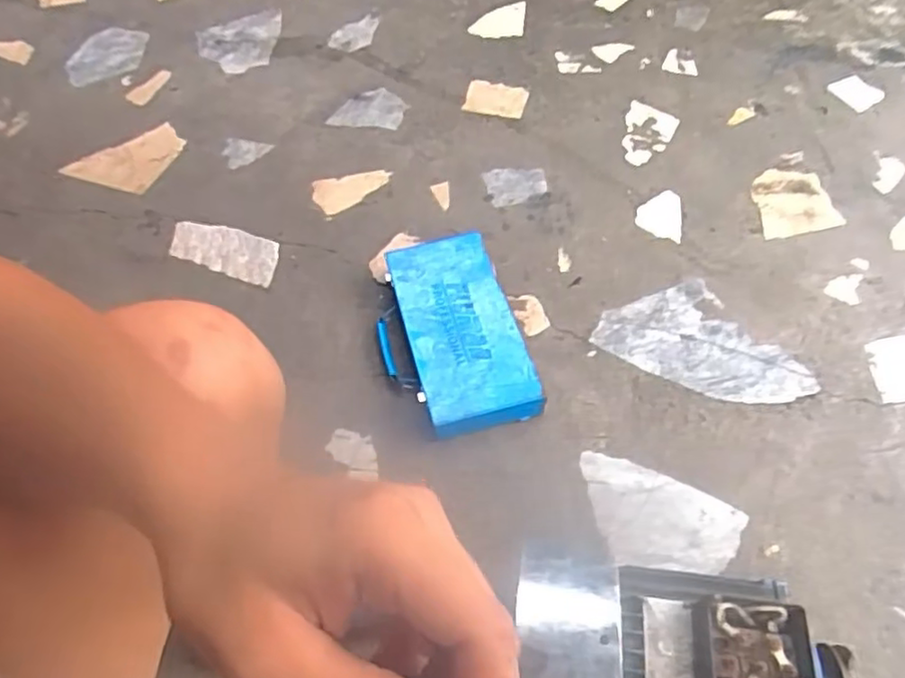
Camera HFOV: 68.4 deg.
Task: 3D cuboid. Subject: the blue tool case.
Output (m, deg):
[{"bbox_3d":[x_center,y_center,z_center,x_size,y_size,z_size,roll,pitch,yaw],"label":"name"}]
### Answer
[{"bbox_3d":[-0.007,-0.009,0.934,0.184,0.059,0.317,-15,56,-9],"label":"blue tool case"}]

